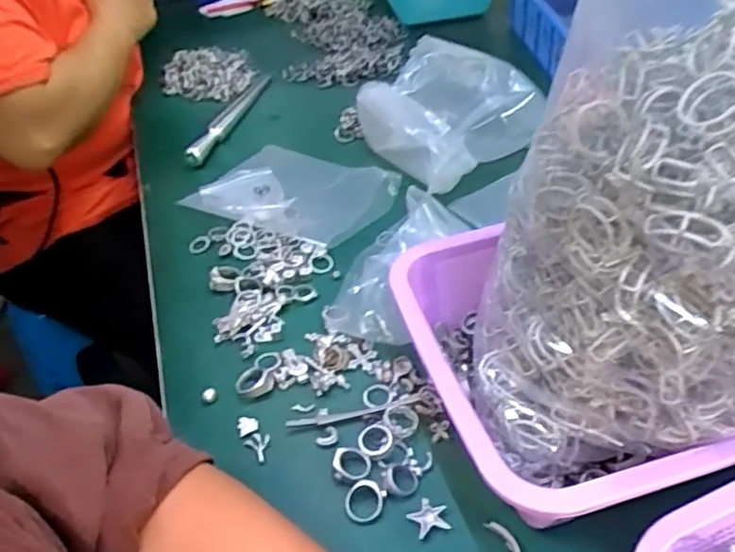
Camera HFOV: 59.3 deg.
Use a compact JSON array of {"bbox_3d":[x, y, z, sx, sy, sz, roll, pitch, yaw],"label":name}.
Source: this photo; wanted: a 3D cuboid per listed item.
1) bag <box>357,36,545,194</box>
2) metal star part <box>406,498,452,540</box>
[{"bbox_3d":[0.076,-0.166,0.684,0.144,0.097,0.165,30,53,35],"label":"bag"},{"bbox_3d":[0.037,0.146,0.394,0.023,0.004,0.022,-17,42,-11],"label":"metal star part"}]

